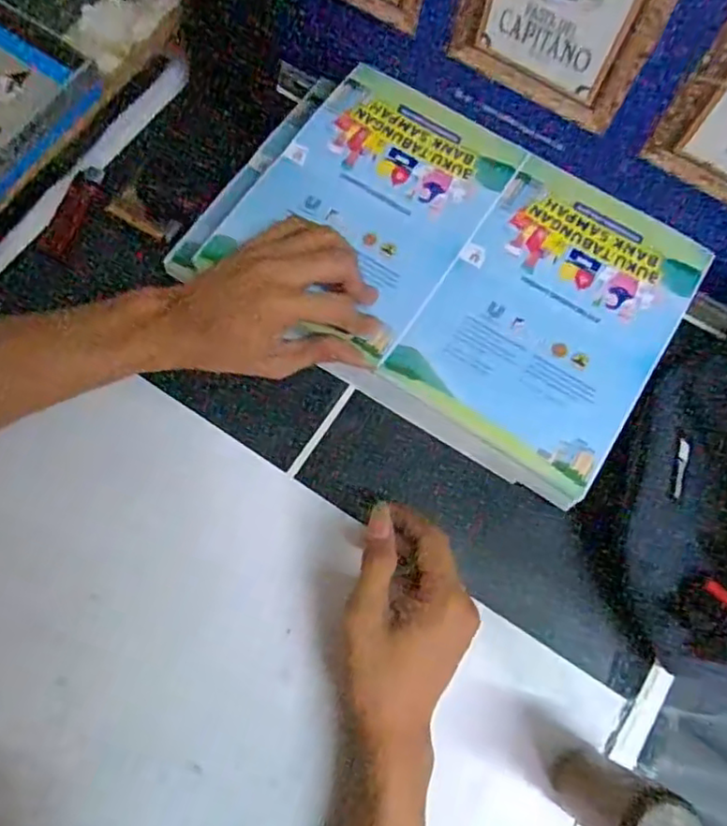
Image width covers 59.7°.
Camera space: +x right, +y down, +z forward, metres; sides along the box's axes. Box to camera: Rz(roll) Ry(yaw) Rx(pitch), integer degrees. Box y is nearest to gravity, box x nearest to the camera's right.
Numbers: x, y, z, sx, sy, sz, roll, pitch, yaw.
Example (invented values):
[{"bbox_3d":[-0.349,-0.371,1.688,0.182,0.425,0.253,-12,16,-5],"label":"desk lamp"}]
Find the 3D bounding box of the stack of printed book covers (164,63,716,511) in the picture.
[{"bbox_3d":[0.053,-0.112,0.456,0.331,0.023,0.233,29,72,9],"label":"stack of printed book covers"}]

